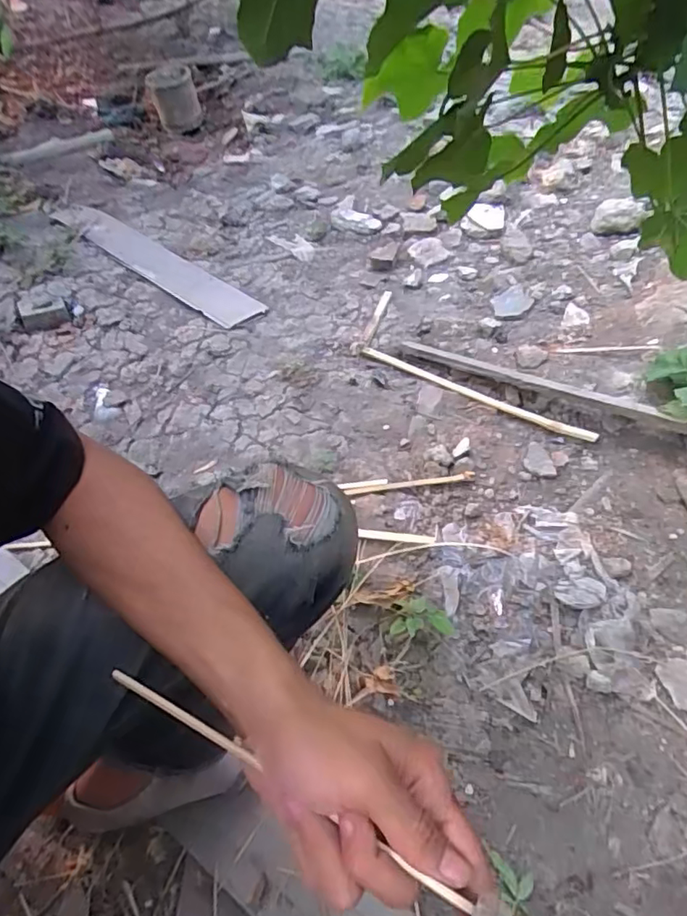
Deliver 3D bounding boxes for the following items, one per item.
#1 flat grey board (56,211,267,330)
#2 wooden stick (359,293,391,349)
[{"bbox_3d":[-0.507,-0.520,1.483,0.799,0.015,0.116,34,58,27],"label":"flat grey board"},{"bbox_3d":[0.074,-0.320,1.308,0.022,0.012,0.200,15,52,10],"label":"wooden stick"}]

